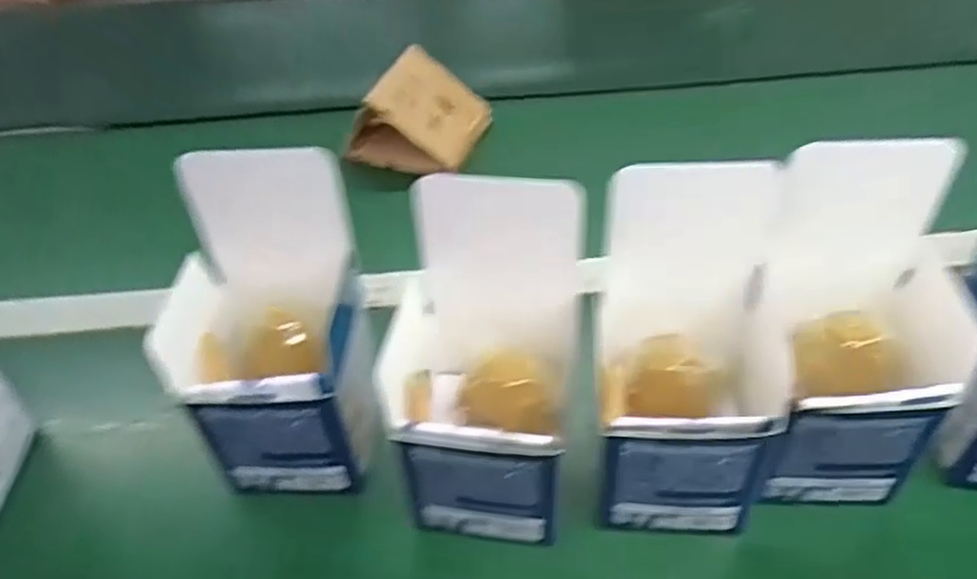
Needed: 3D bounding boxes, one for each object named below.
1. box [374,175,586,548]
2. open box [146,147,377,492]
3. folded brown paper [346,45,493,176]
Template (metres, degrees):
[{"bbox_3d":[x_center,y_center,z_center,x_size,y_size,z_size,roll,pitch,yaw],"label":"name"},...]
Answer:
[{"bbox_3d":[-0.002,0.044,0.368,0.099,0.157,0.101,4,45,10],"label":"box"},{"bbox_3d":[-0.116,0.025,0.386,0.101,0.166,0.093,-4,44,1],"label":"open box"},{"bbox_3d":[-0.064,-0.162,0.655,0.102,0.068,0.113,13,47,18],"label":"folded brown paper"}]

